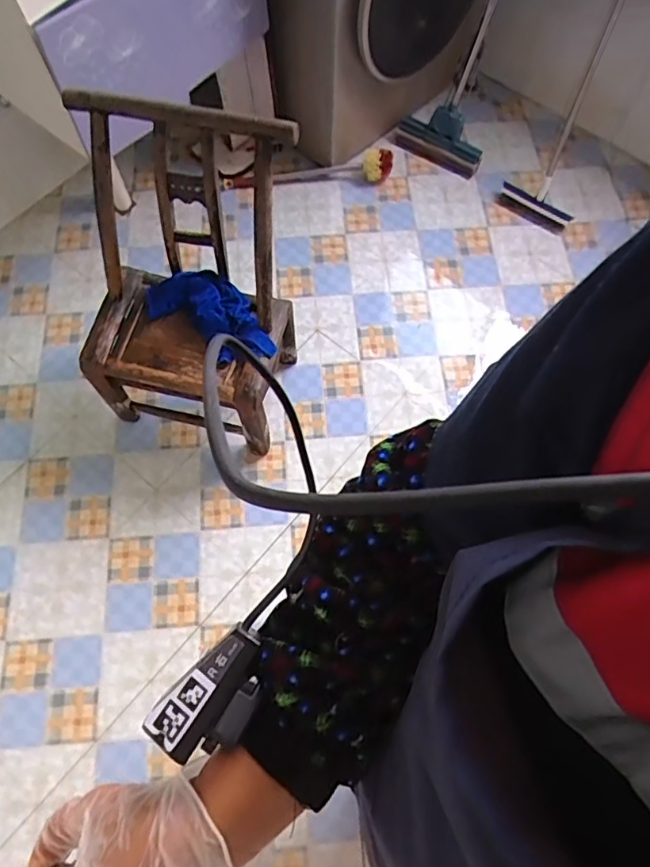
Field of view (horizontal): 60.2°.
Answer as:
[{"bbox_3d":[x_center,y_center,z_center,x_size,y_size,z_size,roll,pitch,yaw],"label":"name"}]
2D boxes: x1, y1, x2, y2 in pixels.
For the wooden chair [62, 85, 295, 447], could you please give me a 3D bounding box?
[{"bbox_3d":[-0.282,-0.280,1.148,0.398,0.561,0.387,11,69,4],"label":"wooden chair"}]

